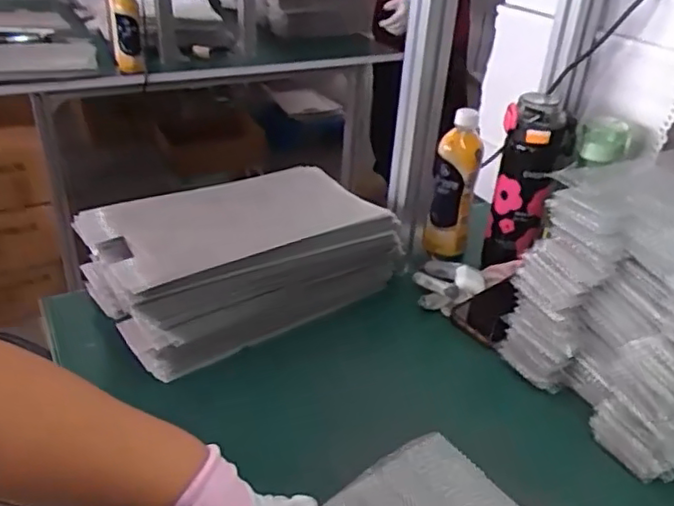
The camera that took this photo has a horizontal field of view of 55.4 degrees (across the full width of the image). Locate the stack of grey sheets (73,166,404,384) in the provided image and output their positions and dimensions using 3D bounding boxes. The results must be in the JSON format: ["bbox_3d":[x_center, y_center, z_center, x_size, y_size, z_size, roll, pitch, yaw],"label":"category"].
[{"bbox_3d":[-0.129,-0.003,0.809,0.344,0.126,0.229,-17,37,-34],"label":"stack of grey sheets"}]

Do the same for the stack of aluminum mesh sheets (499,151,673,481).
[{"bbox_3d":[0.357,0.044,0.689,0.295,0.228,0.233,-14,36,-29],"label":"stack of aluminum mesh sheets"}]

